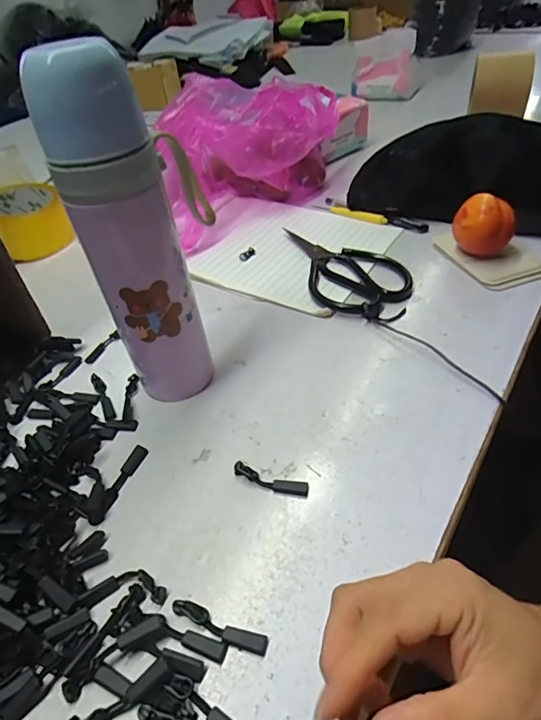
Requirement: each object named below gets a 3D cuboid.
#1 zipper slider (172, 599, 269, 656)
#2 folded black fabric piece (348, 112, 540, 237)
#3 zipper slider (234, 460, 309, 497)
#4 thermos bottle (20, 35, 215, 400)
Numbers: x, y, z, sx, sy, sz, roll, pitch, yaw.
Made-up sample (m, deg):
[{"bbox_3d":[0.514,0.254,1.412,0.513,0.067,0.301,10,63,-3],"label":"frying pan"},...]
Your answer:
[{"bbox_3d":[-0.029,0.147,0.254,0.057,0.004,0.011,13,47,20],"label":"zipper slider"},{"bbox_3d":[0.248,-0.217,0.535,0.286,0.091,0.117,12,47,19],"label":"folded black fabric piece"},{"bbox_3d":[0.000,0.083,0.317,0.055,0.005,0.013,11,47,19],"label":"zipper slider"},{"bbox_3d":[-0.087,-0.085,0.331,0.063,0.241,0.091,0,44,7],"label":"thermos bottle"}]

